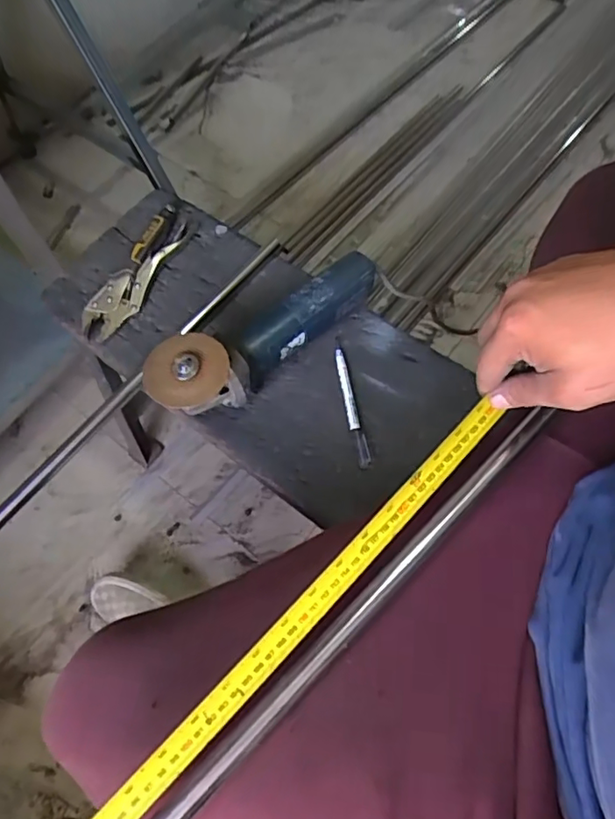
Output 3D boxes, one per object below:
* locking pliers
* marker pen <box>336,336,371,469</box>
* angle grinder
[{"bbox_3d":[-0.223,-0.179,0.758,0.056,0.016,0.205,34,73,0],"label":"locking pliers"},{"bbox_3d":[0.049,-0.012,0.670,0.014,0.014,0.166,-12,65,-2],"label":"marker pen"},{"bbox_3d":[-0.050,-0.092,0.670,0.294,0.092,0.088,-41,69,-15],"label":"angle grinder"}]

